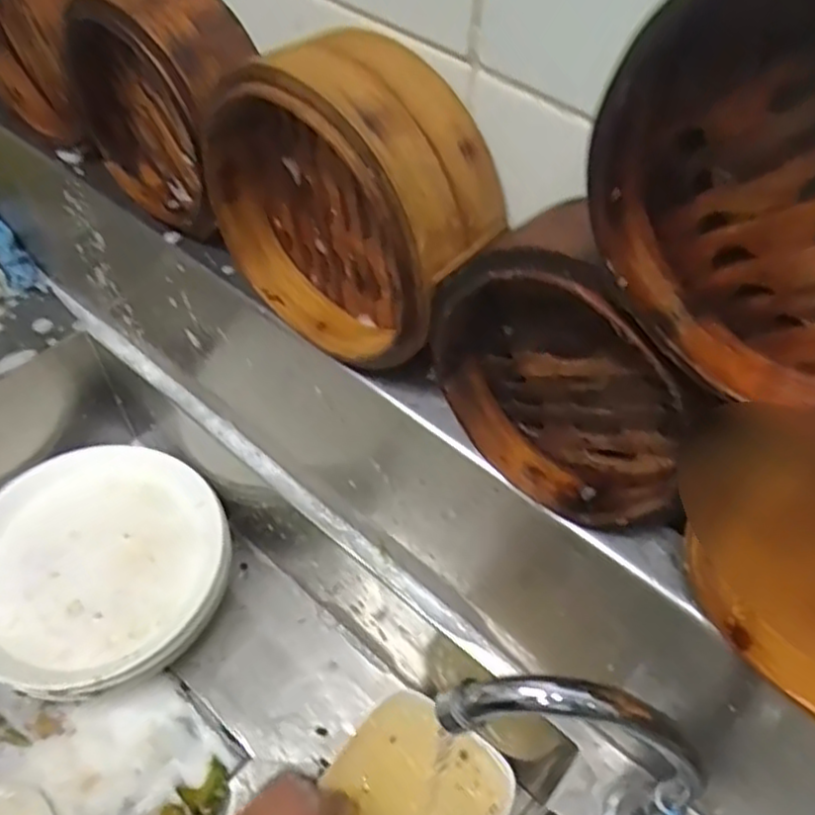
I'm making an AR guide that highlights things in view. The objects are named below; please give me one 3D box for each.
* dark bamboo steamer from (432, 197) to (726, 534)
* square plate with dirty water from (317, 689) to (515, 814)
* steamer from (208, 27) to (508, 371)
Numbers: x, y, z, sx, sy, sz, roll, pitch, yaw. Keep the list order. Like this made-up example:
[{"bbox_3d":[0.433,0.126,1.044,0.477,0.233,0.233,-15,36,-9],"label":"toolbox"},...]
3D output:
[{"bbox_3d":[0.074,-0.011,0.335,0.137,0.132,0.050,37,57,25],"label":"dark bamboo steamer"},{"bbox_3d":[0.005,0.346,0.641,0.147,0.027,0.145,29,54,20],"label":"square plate with dirty water"},{"bbox_3d":[-0.031,-0.108,0.387,0.076,0.152,0.158,-36,60,-29],"label":"steamer"}]

